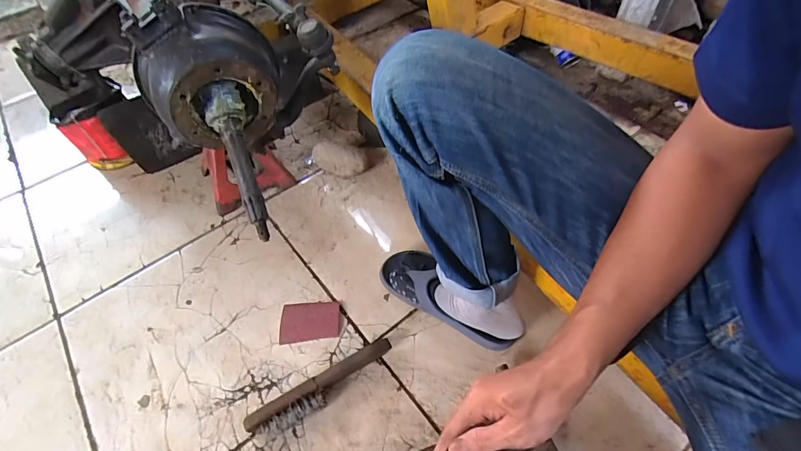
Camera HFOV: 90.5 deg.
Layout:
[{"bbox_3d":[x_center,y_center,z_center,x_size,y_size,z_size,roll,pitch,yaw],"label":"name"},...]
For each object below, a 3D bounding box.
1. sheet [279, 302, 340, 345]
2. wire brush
[{"bbox_3d":[-0.157,0.166,0.692,0.100,0.004,0.071,-5,52,-3],"label":"sheet"},{"bbox_3d":[-0.118,0.246,0.609,0.231,0.032,0.049,-30,58,-19],"label":"wire brush"}]

